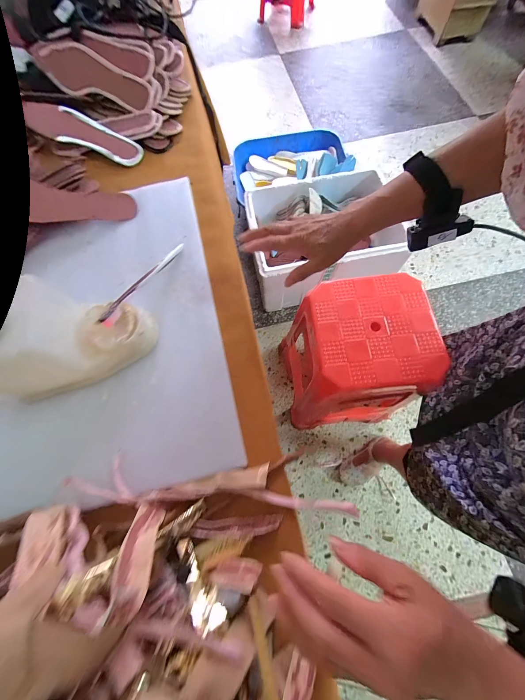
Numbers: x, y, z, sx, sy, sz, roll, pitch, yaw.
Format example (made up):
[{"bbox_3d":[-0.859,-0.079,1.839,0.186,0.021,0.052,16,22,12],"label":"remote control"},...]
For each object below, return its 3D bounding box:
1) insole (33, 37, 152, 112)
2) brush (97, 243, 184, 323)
[{"bbox_3d":[-0.332,-0.533,0.483,0.238,0.013,0.074,24,114,3],"label":"insole"},{"bbox_3d":[-0.170,-0.104,0.362,0.011,0.012,0.184,22,54,7],"label":"brush"}]

